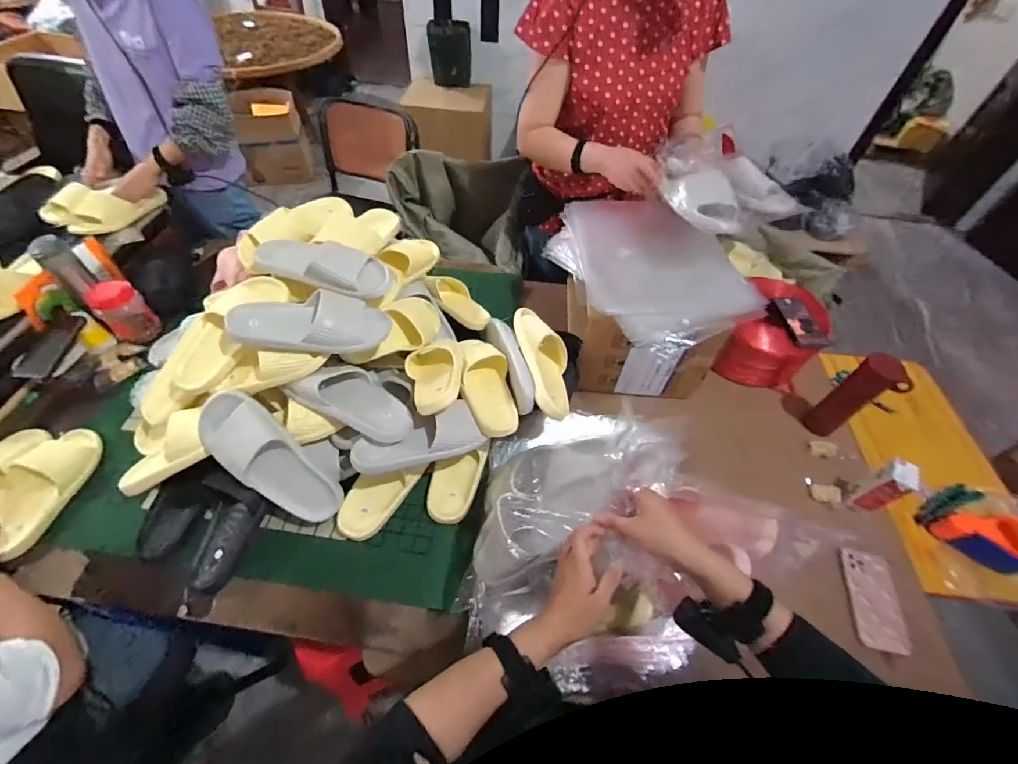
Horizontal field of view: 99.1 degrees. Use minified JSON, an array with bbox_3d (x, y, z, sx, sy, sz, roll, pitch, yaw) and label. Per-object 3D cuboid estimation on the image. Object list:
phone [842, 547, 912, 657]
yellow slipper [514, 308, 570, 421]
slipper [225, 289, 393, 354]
[{"bbox_3d":[0.646,0.385,0.771,0.085,0.015,0.161,10,53,4],"label":"phone"},{"bbox_3d":[0.068,-0.042,0.880,0.102,0.075,0.258,16,53,-36],"label":"yellow slipper"},{"bbox_3d":[-0.345,-0.103,0.758,0.261,0.065,0.111,-6,54,-9],"label":"slipper"}]

